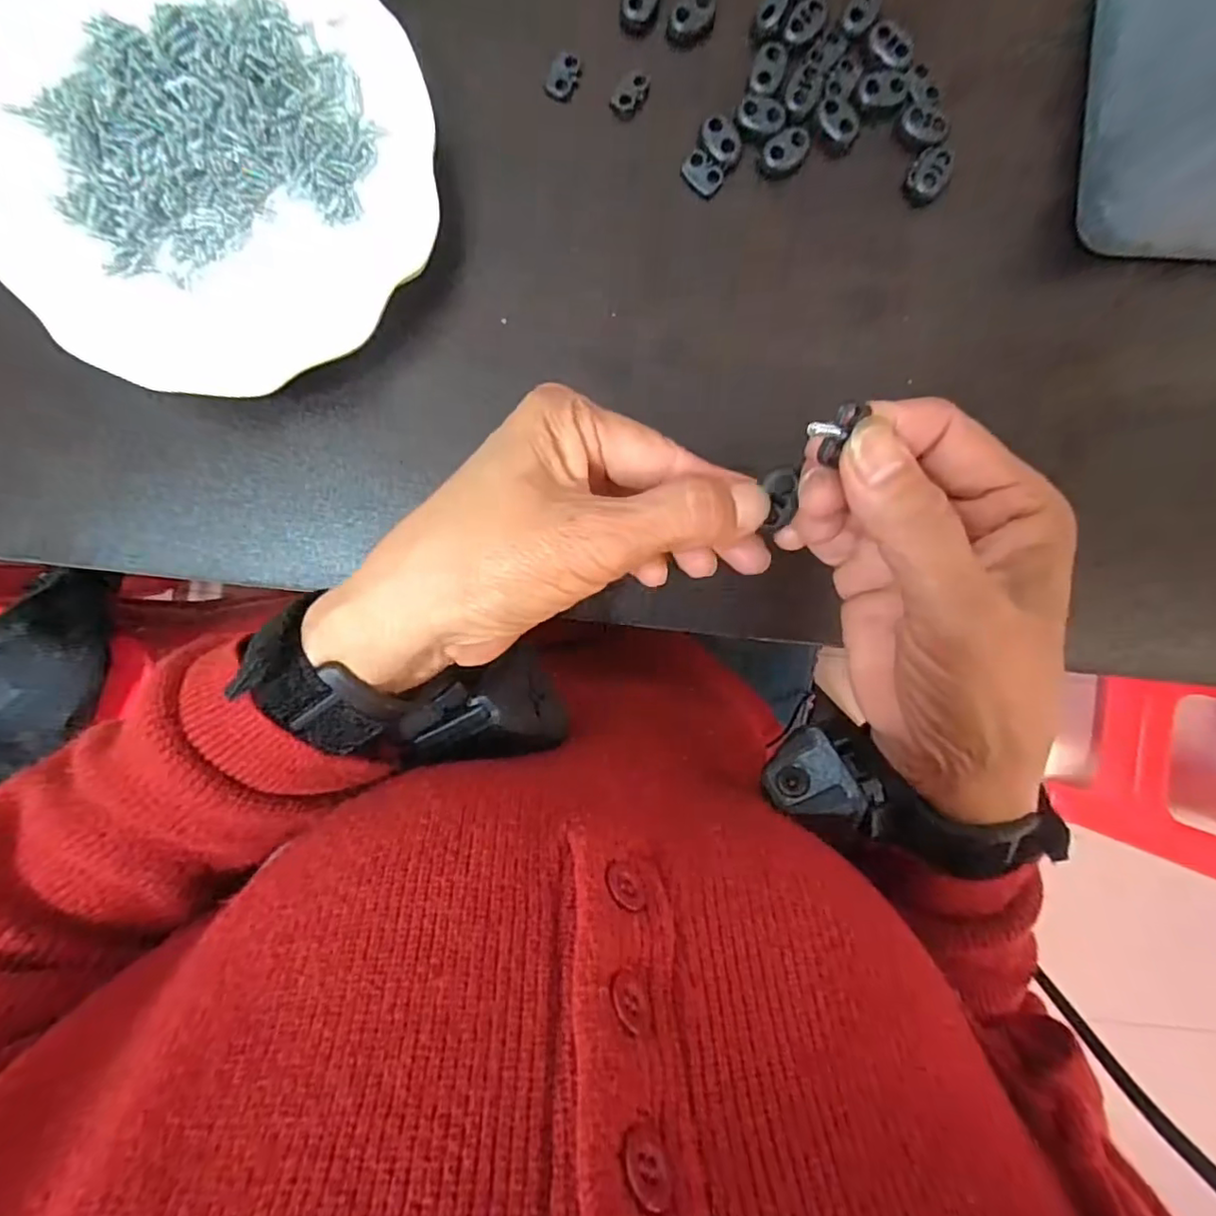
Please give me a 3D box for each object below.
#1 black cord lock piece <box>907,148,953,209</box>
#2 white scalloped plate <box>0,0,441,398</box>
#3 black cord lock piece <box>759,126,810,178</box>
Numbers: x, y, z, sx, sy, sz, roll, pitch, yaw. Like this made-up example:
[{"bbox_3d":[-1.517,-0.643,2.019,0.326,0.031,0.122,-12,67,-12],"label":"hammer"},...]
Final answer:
[{"bbox_3d":[0.138,-0.186,0.263,0.016,0.010,0.020,36,89,-5],"label":"black cord lock piece"},{"bbox_3d":[-0.161,-0.179,0.248,0.173,0.025,0.174,0,92,-4],"label":"white scalloped plate"},{"bbox_3d":[0.075,-0.195,0.259,0.020,0.007,0.015,-29,94,-3],"label":"black cord lock piece"}]

